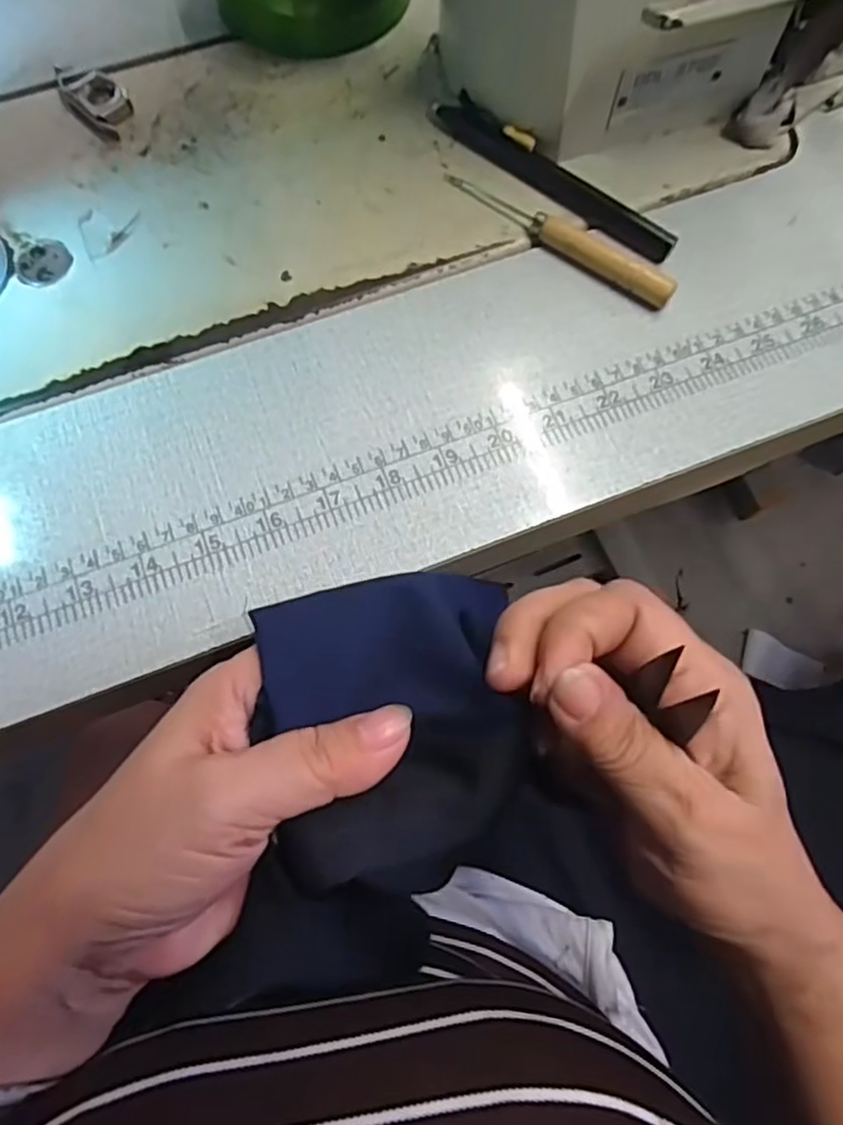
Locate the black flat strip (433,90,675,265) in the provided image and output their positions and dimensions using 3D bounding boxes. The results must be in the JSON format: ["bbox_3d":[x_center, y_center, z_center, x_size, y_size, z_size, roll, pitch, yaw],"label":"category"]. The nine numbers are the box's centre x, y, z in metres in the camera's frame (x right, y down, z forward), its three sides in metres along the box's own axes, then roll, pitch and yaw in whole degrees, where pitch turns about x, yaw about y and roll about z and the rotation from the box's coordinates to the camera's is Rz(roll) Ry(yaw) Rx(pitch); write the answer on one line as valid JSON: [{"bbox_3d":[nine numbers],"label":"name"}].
[{"bbox_3d":[0.061,-0.184,0.314,0.134,0.011,0.015,38,77,10],"label":"black flat strip"}]

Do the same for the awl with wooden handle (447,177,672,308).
[{"bbox_3d":[0.063,-0.151,0.304,0.117,0.011,0.014,36,76,9],"label":"awl with wooden handle"}]

